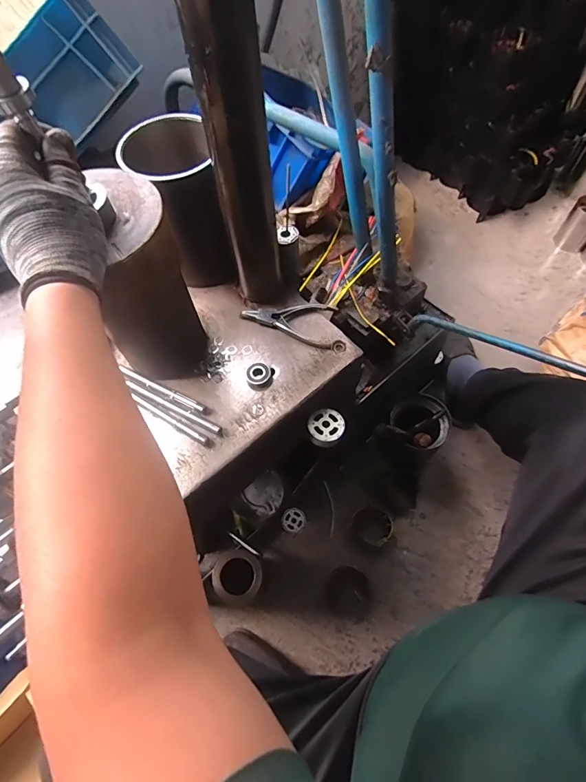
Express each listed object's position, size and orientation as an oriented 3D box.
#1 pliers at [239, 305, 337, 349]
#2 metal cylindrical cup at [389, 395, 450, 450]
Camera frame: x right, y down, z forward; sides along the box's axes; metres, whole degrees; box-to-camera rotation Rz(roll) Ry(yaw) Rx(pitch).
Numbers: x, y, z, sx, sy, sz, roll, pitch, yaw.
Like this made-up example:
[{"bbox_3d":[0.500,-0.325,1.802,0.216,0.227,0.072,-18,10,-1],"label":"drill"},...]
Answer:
[{"bbox_3d":[-0.007,-0.095,0.590,0.134,0.019,0.070,-1,62,3],"label":"pliers"},{"bbox_3d":[0.258,0.058,0.825,0.110,0.052,0.113,-1,62,2],"label":"metal cylindrical cup"}]

